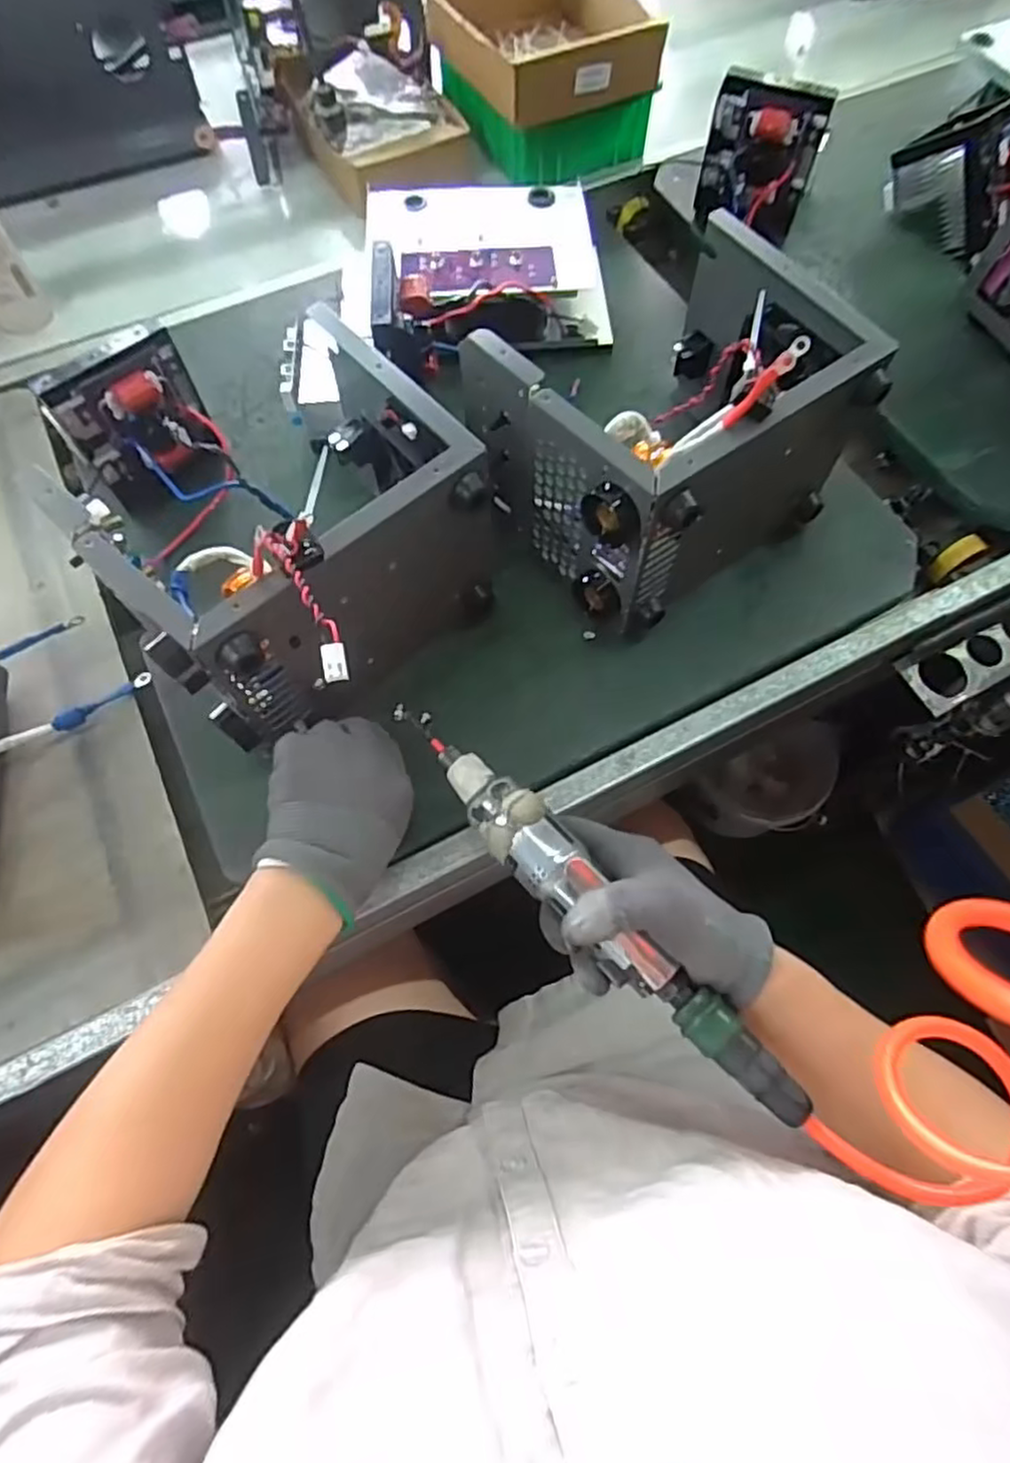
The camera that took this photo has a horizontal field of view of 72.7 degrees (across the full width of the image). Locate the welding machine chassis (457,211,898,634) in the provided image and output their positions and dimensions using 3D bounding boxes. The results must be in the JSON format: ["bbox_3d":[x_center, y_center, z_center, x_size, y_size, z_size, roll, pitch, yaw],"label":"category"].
[{"bbox_3d":[0.119,-0.221,0.505,0.227,0.162,0.197,-31,70,-12],"label":"welding machine chassis"}]

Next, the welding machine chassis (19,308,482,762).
[{"bbox_3d":[-0.183,-0.174,0.493,0.230,0.172,0.310,-40,73,-14],"label":"welding machine chassis"}]

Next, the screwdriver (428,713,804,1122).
[{"bbox_3d":[0.048,0.094,0.375,0.036,0.034,0.278,-41,74,-14],"label":"screwdriver"}]

